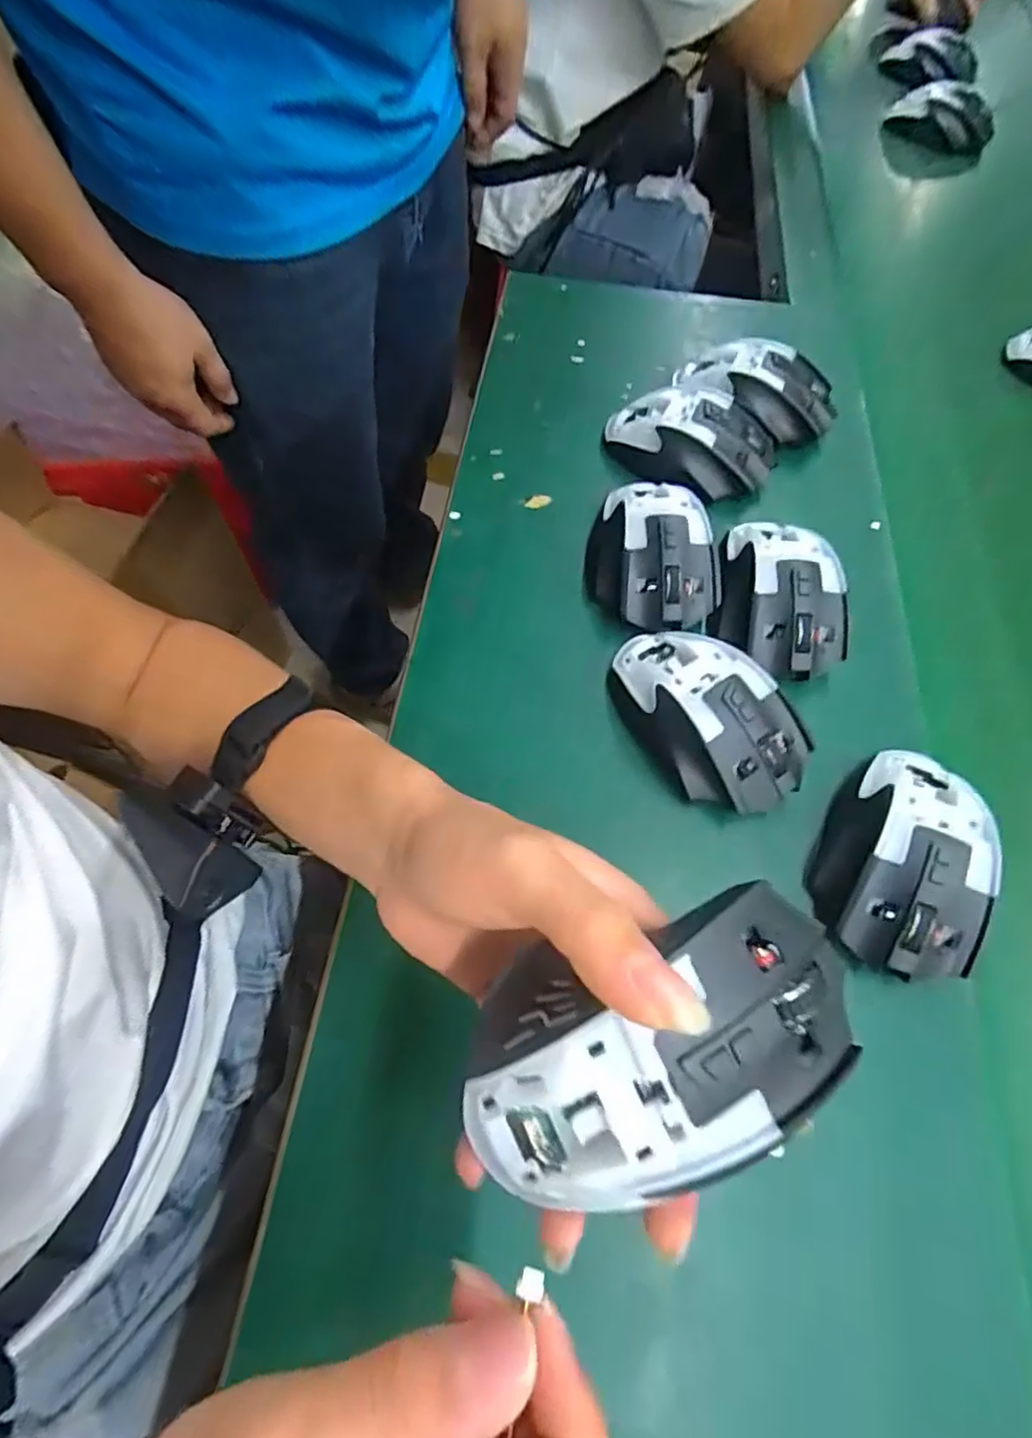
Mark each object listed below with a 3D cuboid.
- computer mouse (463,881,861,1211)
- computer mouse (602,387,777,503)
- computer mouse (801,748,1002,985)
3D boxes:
[{"bbox_3d":[0.039,0.092,0.176,0.108,0.037,0.063,-13,66,-9],"label":"computer mouse"},{"bbox_3d":[0.119,-0.191,0.431,0.117,0.039,0.073,17,65,5],"label":"computer mouse"},{"bbox_3d":[0.191,0.063,0.300,0.070,0.032,0.113,27,66,10],"label":"computer mouse"}]

